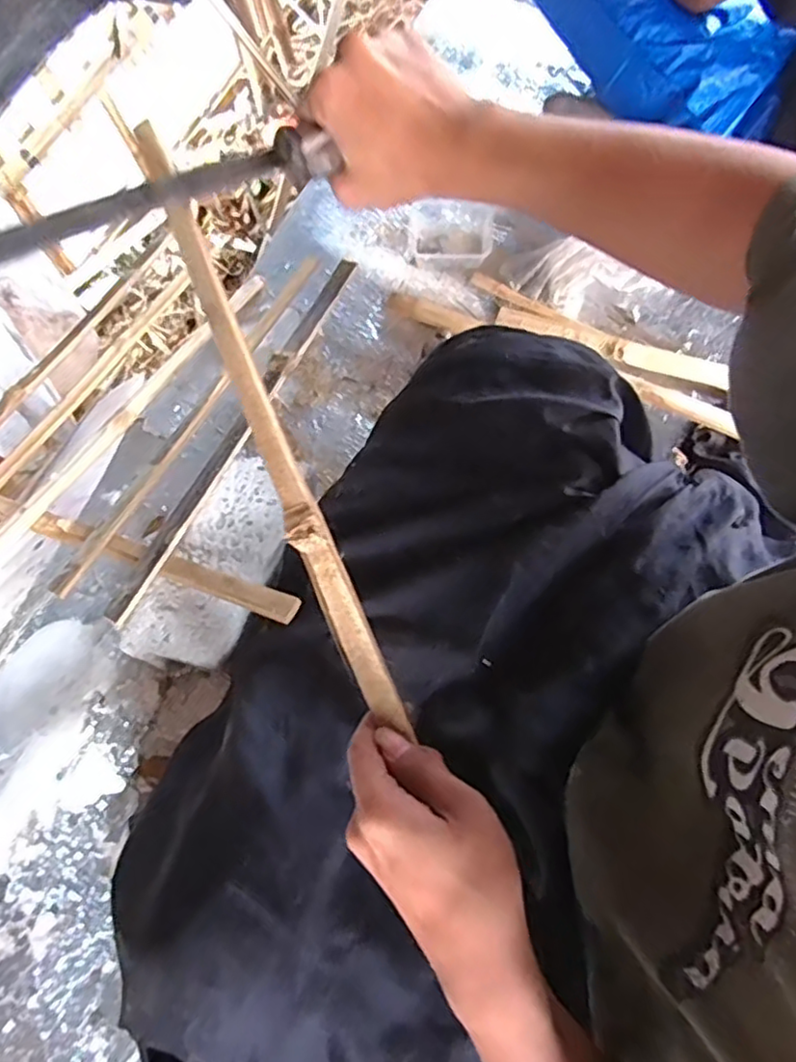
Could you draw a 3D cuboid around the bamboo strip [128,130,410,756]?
[{"bbox_3d":[-0.080,-0.069,0.382,0.021,0.013,0.386,-22,85,-7],"label":"bamboo strip"}]

